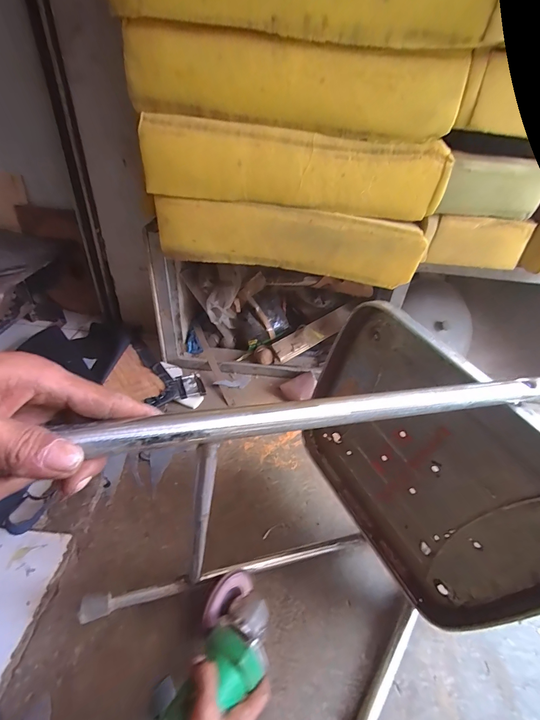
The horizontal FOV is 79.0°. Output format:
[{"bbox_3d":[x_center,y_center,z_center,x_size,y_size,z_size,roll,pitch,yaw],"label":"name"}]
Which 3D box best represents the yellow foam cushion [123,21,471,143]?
[{"bbox_3d":[0.033,-0.477,0.574,0.543,0.117,0.131,4,39,-1],"label":"yellow foam cushion"}]

